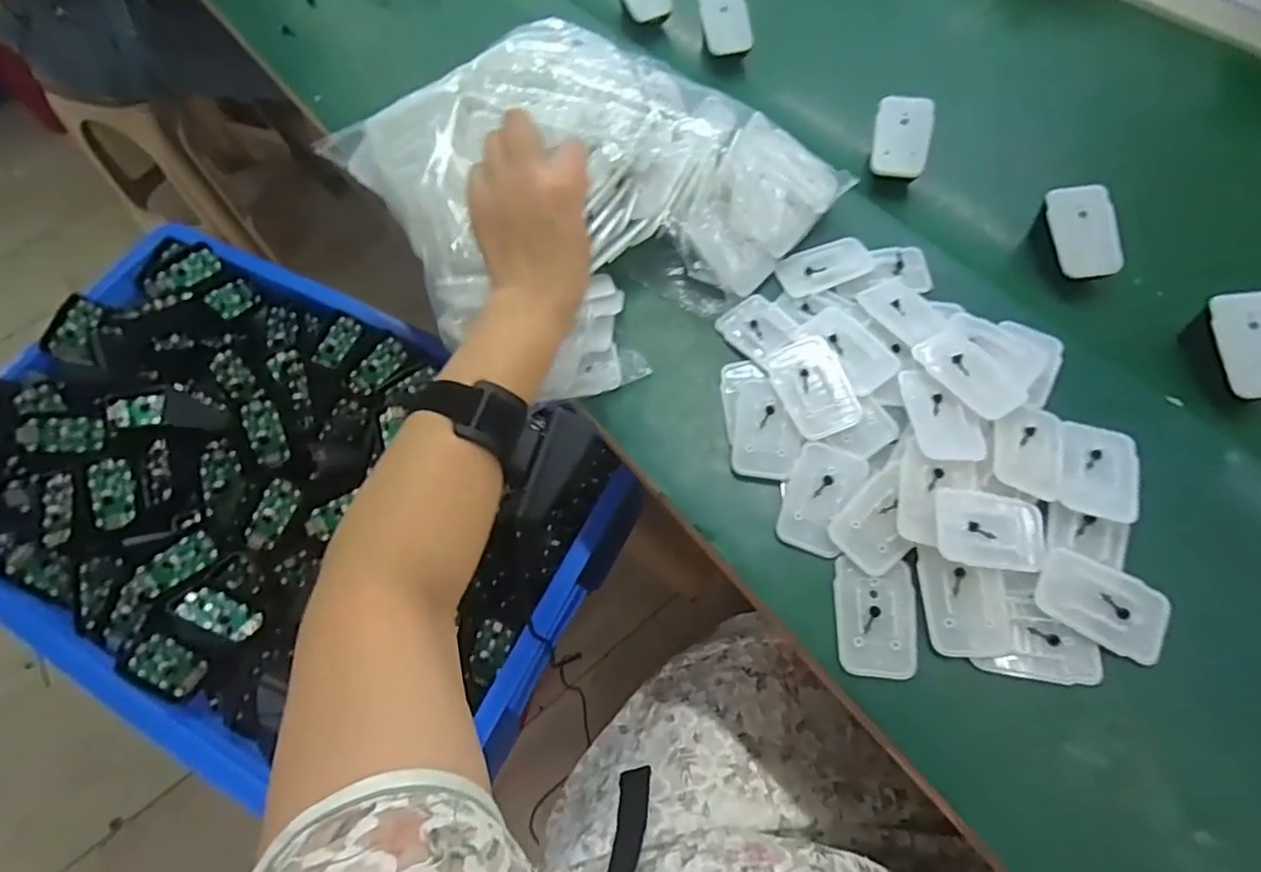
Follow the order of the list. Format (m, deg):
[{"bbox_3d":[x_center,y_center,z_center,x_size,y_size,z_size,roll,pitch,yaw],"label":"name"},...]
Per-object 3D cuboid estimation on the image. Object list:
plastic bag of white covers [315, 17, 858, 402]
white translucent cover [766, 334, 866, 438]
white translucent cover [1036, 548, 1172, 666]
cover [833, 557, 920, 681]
[{"bbox_3d":[-0.032,-0.206,0.491,0.304,0.085,0.288,-31,65,-12],"label":"plastic bag of white covers"},{"bbox_3d":[0.124,-0.035,0.427,0.046,0.013,0.075,-17,63,-6],"label":"white translucent cover"},{"bbox_3d":[0.274,0.096,0.361,0.069,0.007,0.048,31,68,17],"label":"white translucent cover"},{"bbox_3d":[0.147,0.108,0.371,0.044,0.006,0.066,3,63,4],"label":"cover"}]

